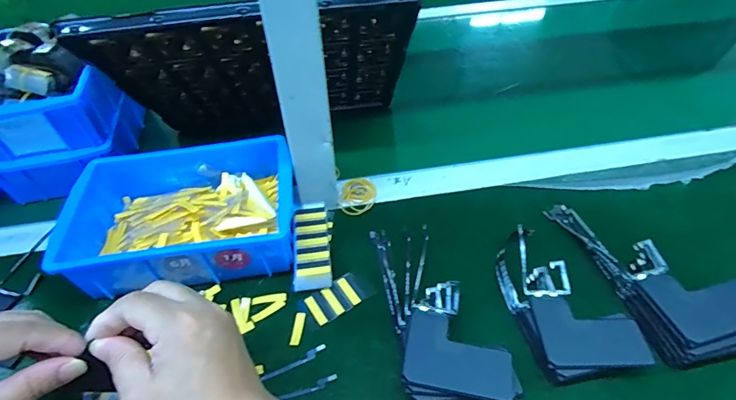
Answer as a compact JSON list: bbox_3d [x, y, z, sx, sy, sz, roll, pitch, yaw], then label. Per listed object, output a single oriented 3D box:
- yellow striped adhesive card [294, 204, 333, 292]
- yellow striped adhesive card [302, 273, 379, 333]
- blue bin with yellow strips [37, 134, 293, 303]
[{"bbox_3d":[-0.053,0.042,0.396,0.034,0.010,0.093,-2,48,-4],"label":"yellow striped adhesive card"},{"bbox_3d":[-0.030,0.090,0.366,0.058,0.004,0.031,-28,54,-26],"label":"yellow striped adhesive card"},{"bbox_3d":[-0.168,0.015,0.391,0.196,0.066,0.133,-8,47,-6],"label":"blue bin with yellow strips"}]

